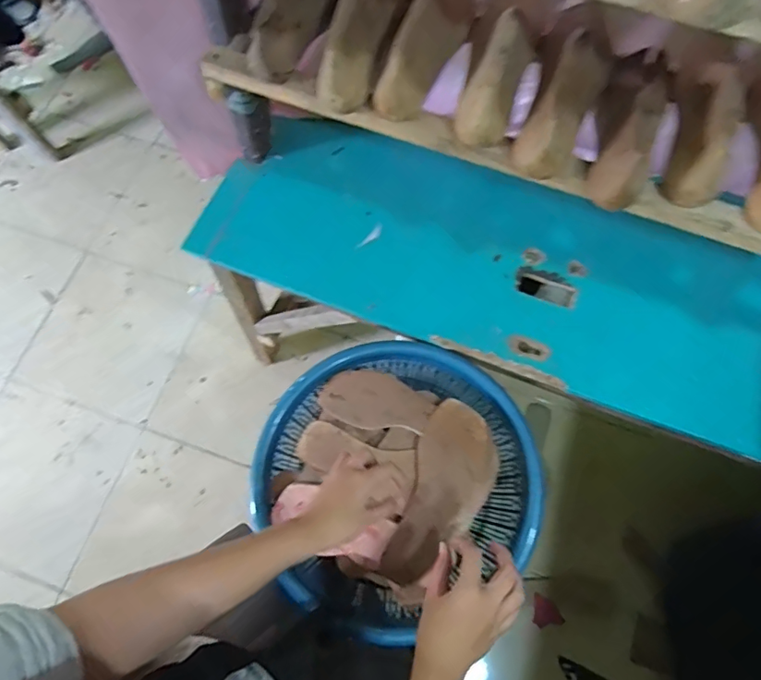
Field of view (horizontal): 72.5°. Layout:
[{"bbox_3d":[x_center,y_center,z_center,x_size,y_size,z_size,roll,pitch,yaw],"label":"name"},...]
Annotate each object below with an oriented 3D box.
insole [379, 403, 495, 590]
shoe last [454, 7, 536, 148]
[{"bbox_3d":[0.081,0.202,0.678,0.105,0.047,0.236,25,76,9],"label":"insole"},{"bbox_3d":[0.123,-0.275,0.549,0.057,0.077,0.141,23,94,8],"label":"shoe last"}]

